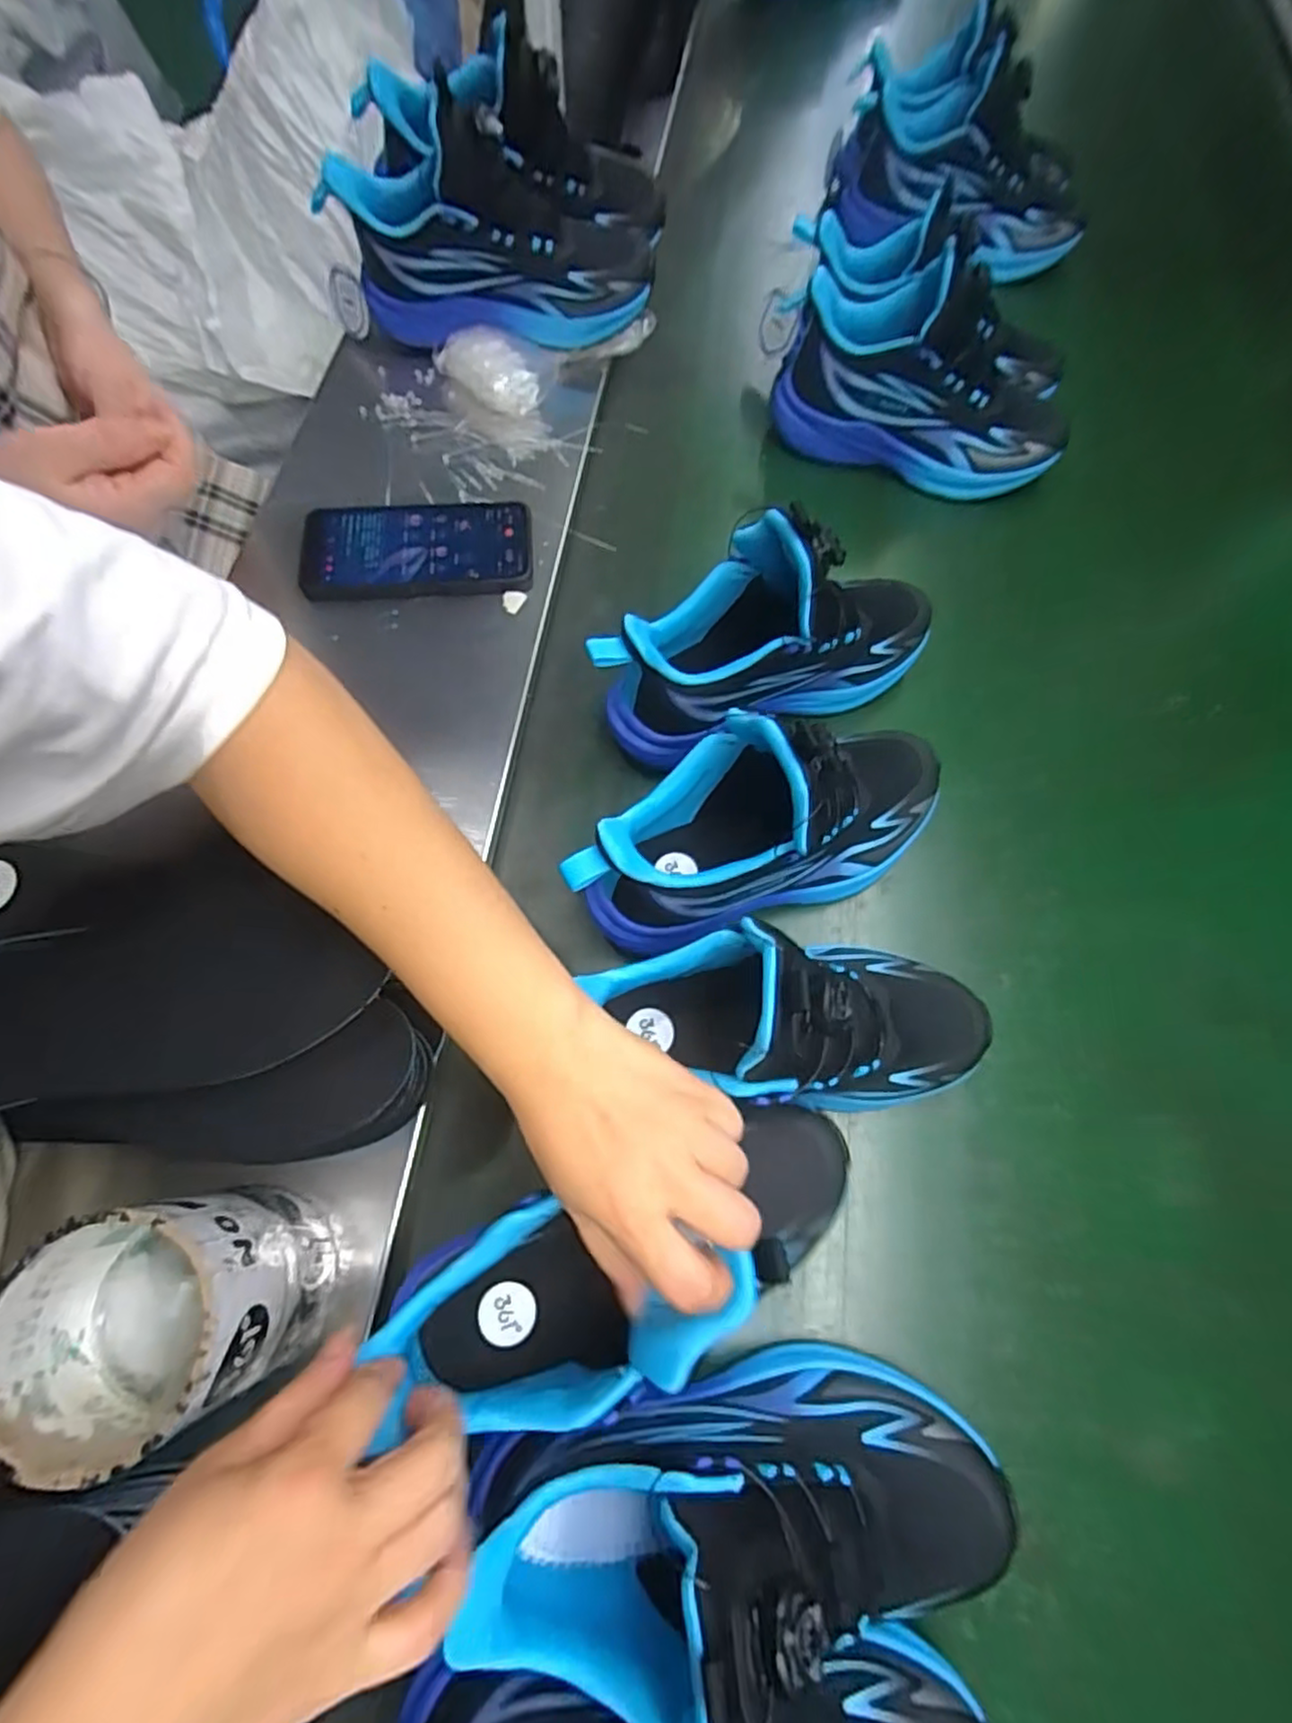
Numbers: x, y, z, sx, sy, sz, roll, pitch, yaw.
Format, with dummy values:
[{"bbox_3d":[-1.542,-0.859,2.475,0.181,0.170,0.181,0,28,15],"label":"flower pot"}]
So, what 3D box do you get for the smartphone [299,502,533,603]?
[{"bbox_3d":[-0.168,-0.228,0.513,0.164,0.018,0.080,-6,69,-2],"label":"smartphone"}]

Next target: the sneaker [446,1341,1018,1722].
[{"bbox_3d":[0.046,0.272,0.287,0.224,0.152,0.094,2,69,1],"label":"sneaker"}]

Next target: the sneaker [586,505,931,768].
[{"bbox_3d":[0.084,-0.151,0.451,0.243,0.143,0.079,-21,70,-7],"label":"sneaker"}]

